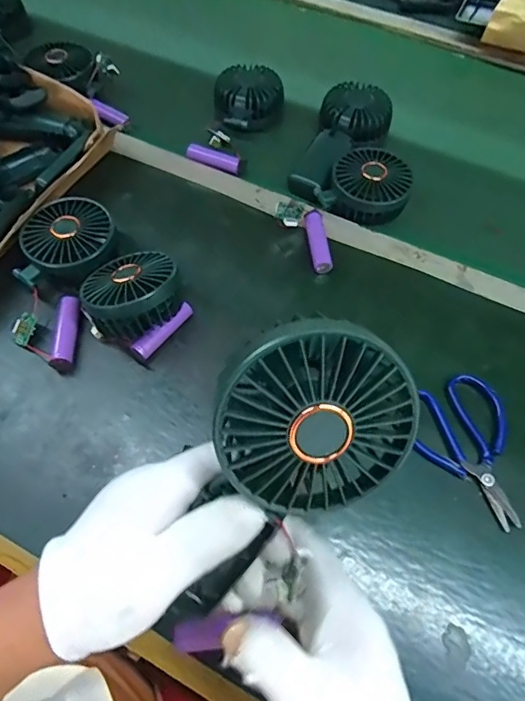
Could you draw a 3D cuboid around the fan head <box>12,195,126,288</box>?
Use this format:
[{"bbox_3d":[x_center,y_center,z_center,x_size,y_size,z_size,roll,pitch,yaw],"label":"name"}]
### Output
[{"bbox_3d":[-0.184,-0.106,0.464,0.086,0.030,0.095,11,62,-4],"label":"fan head"}]

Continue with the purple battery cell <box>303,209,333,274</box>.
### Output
[{"bbox_3d":[0.058,-0.112,0.501,0.022,0.015,0.074,-7,62,-3],"label":"purple battery cell"}]

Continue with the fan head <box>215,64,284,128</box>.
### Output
[{"bbox_3d":[-0.017,-0.320,0.609,0.084,0.044,0.104,-4,62,-1],"label":"fan head"}]

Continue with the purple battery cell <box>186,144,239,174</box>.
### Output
[{"bbox_3d":[-0.058,-0.224,0.563,0.062,0.018,0.015,17,64,10],"label":"purple battery cell"}]

